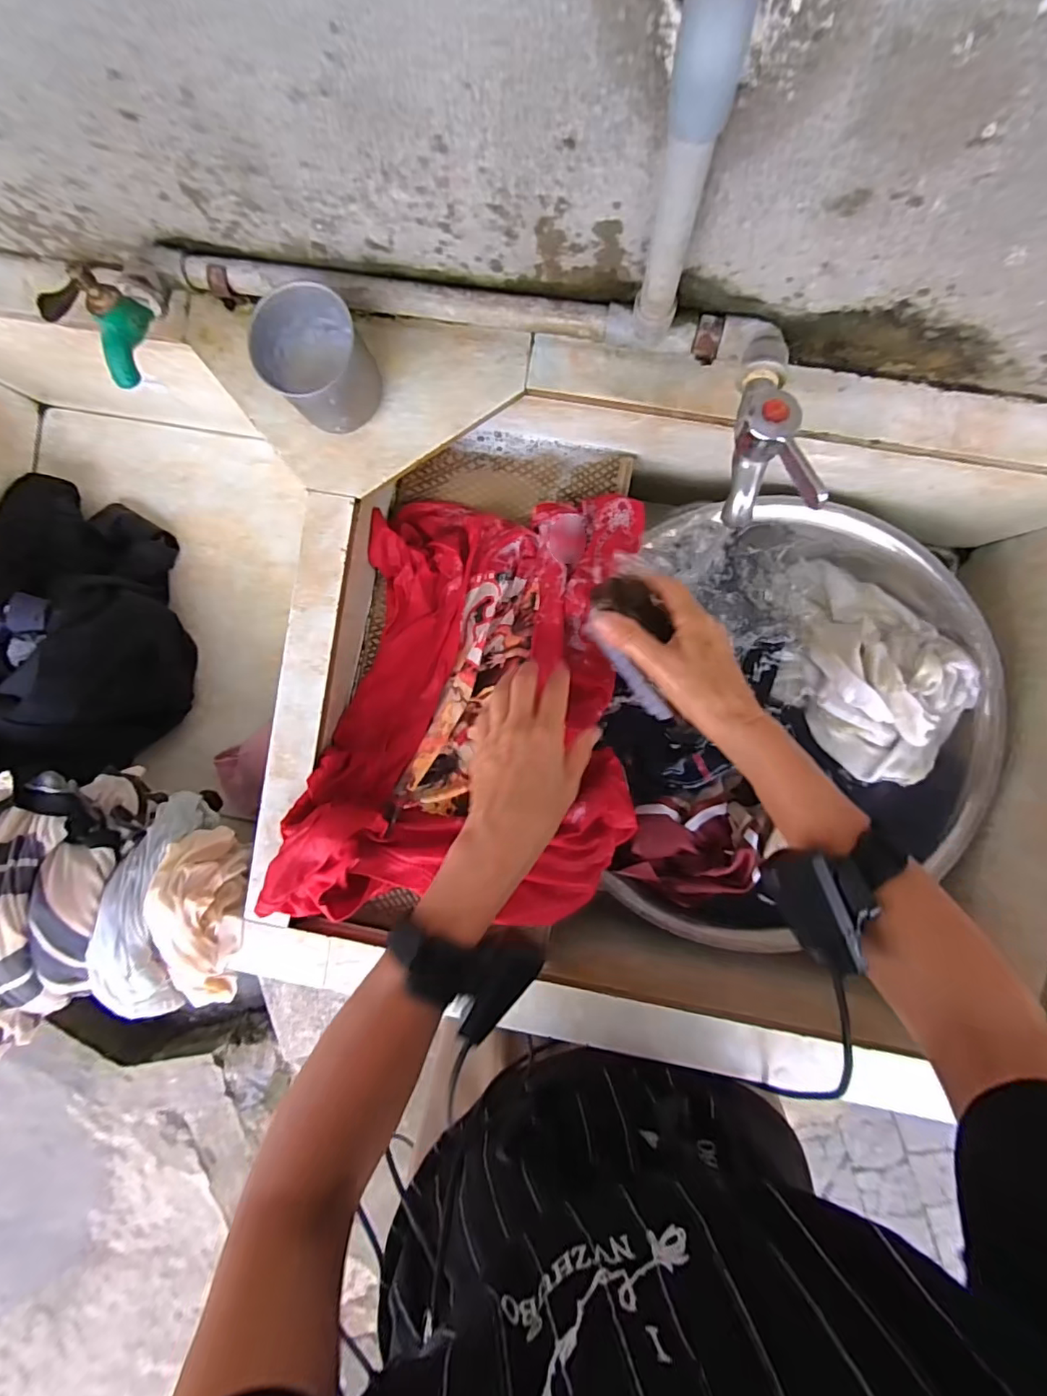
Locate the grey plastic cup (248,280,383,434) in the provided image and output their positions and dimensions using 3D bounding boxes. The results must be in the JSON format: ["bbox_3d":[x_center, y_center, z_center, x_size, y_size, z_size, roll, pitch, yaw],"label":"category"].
[{"bbox_3d":[-0.144,-0.241,0.396,0.074,0.068,0.072,0,95,6],"label":"grey plastic cup"}]

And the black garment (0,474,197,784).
[{"bbox_3d":[-0.511,-0.079,0.602,0.219,0.142,0.291,12,96,5],"label":"black garment"}]

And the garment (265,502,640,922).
[{"bbox_3d":[-0.040,0.005,0.450,0.260,0.130,0.347,4,95,5],"label":"garment"}]

